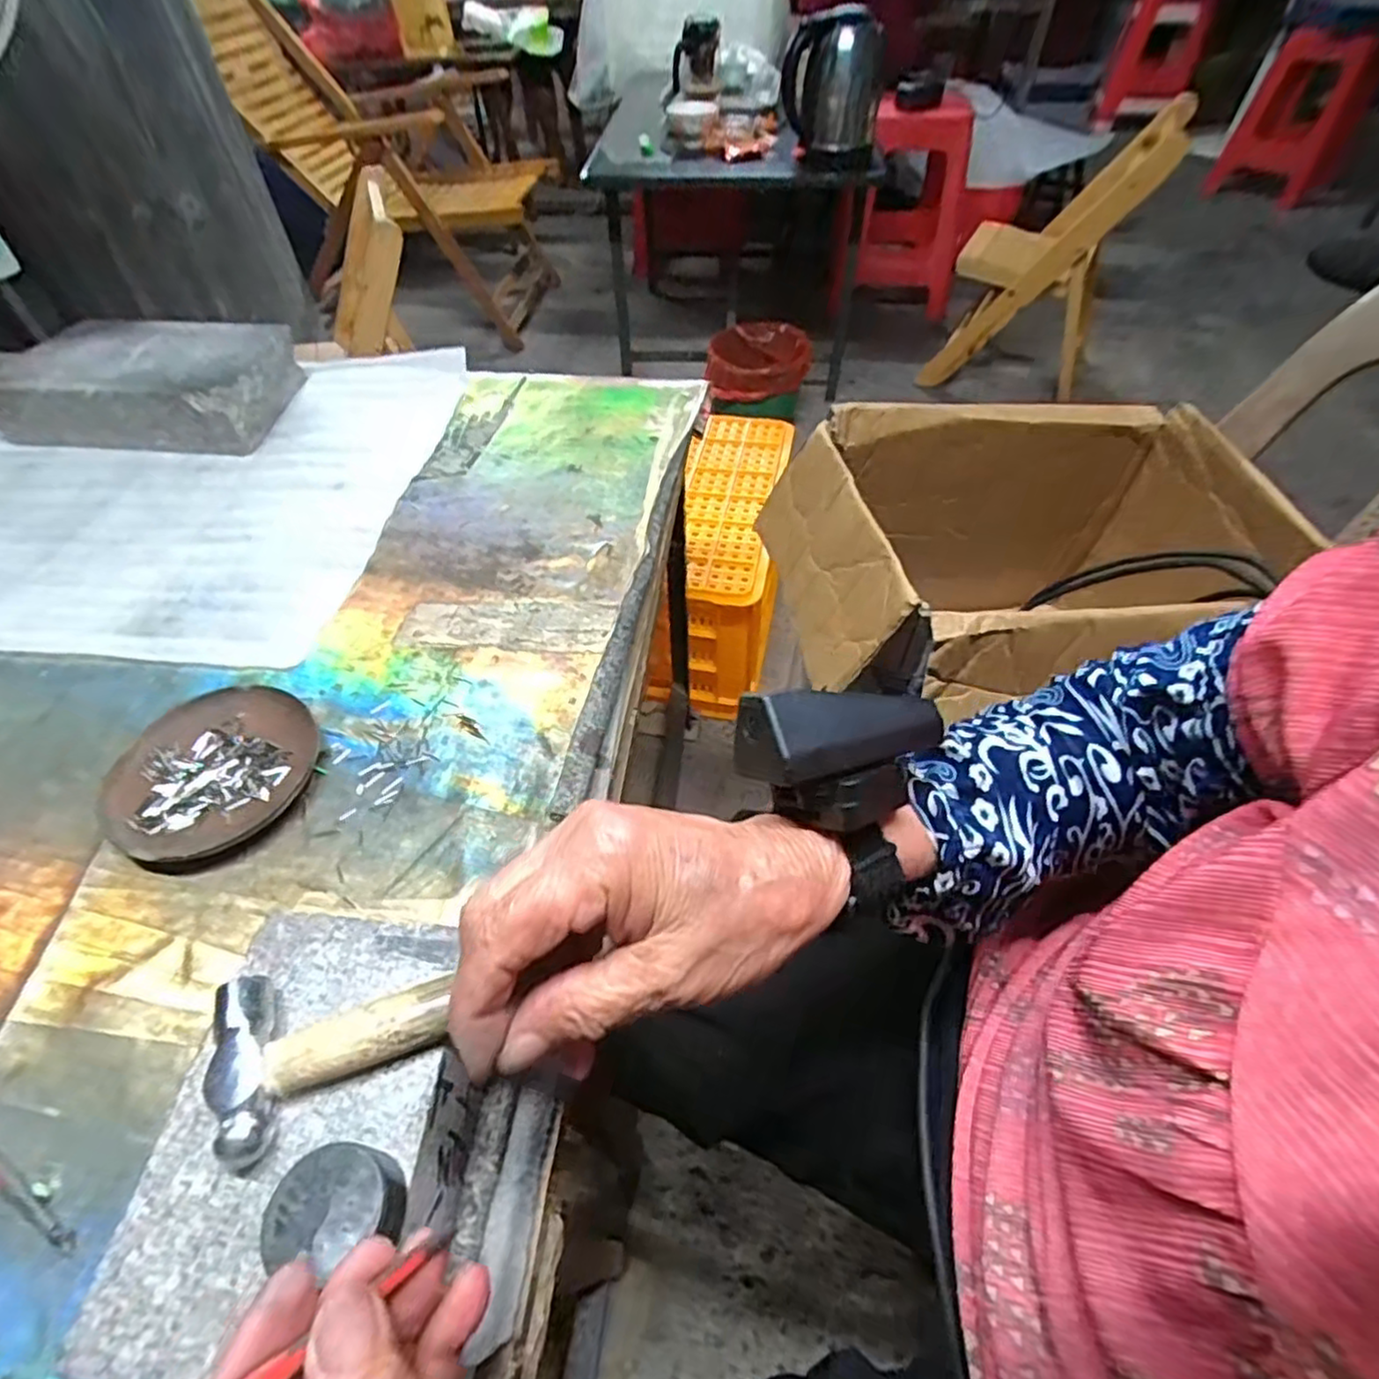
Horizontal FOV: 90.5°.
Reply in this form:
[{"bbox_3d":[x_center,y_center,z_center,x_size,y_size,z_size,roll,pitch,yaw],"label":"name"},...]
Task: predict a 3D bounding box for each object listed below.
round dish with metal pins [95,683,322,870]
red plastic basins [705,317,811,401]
[{"bbox_3d":[-0.282,0.048,0.407,0.102,0.017,0.113,30,57,23],"label":"round dish with metal pins"},{"bbox_3d":[0.169,-0.793,1.658,0.210,0.131,0.215,0,49,0],"label":"red plastic basins"}]

